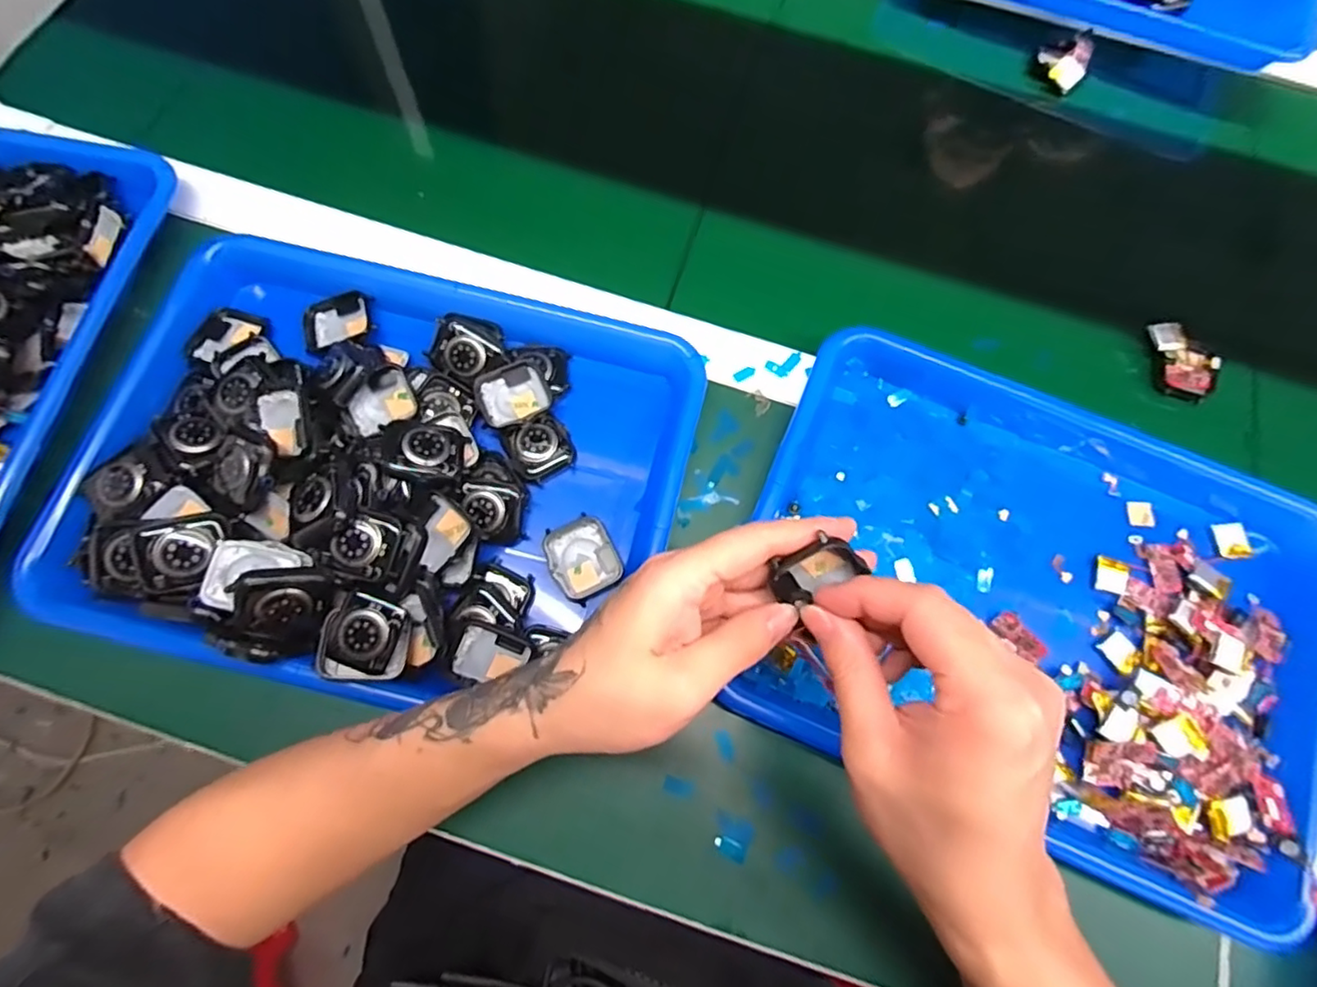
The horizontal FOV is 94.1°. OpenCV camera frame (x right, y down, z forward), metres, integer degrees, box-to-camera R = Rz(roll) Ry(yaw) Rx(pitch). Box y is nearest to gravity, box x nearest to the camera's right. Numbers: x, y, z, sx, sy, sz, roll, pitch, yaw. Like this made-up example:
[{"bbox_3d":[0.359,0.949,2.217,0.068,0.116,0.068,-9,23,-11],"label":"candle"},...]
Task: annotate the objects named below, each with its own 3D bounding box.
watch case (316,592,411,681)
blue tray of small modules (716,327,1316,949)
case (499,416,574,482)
[{"bbox_3d":[-0.151,0.073,0.315,0.041,0.012,0.043,6,96,-3],"label":"watch case"},{"bbox_3d":[0.217,0.059,0.359,0.327,0.035,0.253,23,74,5],"label":"blue tray of small modules"},{"bbox_3d":[-0.073,-0.028,0.377,0.036,0.018,0.037,-28,76,-10],"label":"case"}]

